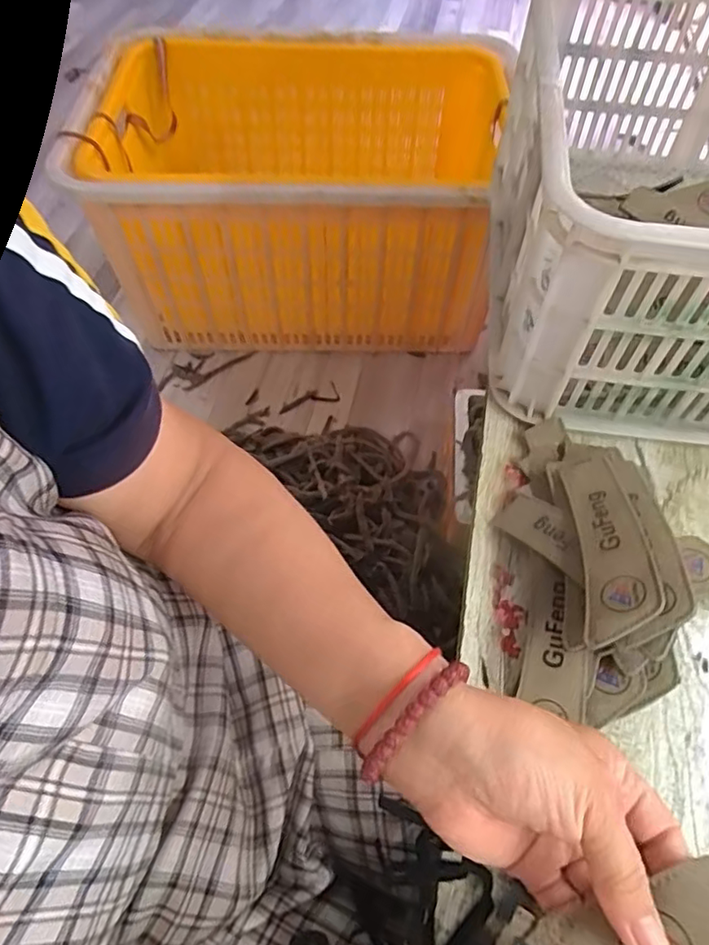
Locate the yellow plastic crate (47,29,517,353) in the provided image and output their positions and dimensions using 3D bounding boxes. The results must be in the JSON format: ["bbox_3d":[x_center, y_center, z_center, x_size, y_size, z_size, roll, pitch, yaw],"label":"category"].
[{"bbox_3d":[-0.103,-0.625,1.291,0.792,0.394,0.695,5,56,2],"label":"yellow plastic crate"}]

